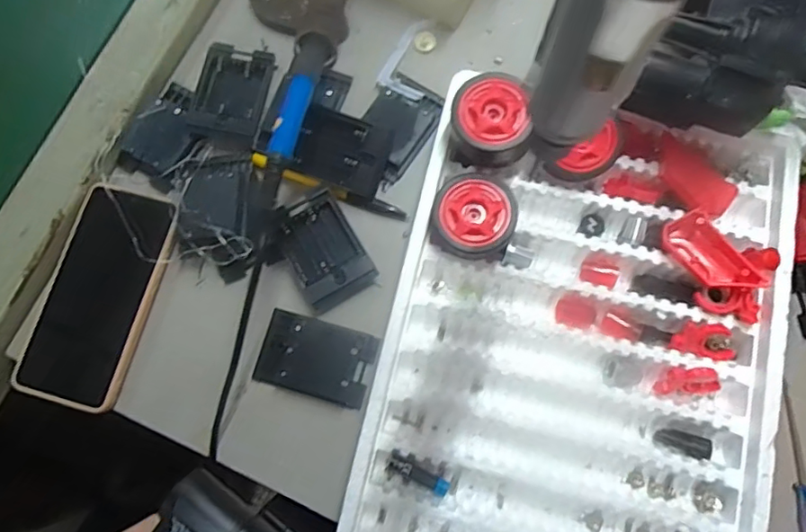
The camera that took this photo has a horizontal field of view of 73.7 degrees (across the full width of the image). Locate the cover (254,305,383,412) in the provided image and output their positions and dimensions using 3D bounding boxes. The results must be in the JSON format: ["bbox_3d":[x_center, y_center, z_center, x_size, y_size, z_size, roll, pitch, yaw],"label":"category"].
[{"bbox_3d":[-0.063,0.066,0.387,0.081,0.017,0.052,16,79,5],"label":"cover"}]

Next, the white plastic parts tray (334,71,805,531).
[{"bbox_3d":[0.120,0.052,0.363,0.252,0.043,0.340,14,78,5],"label":"white plastic parts tray"}]

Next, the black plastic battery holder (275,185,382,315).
[{"bbox_3d":[-0.059,-0.012,0.403,0.053,0.014,0.078,-29,78,-4],"label":"black plastic battery holder"}]

